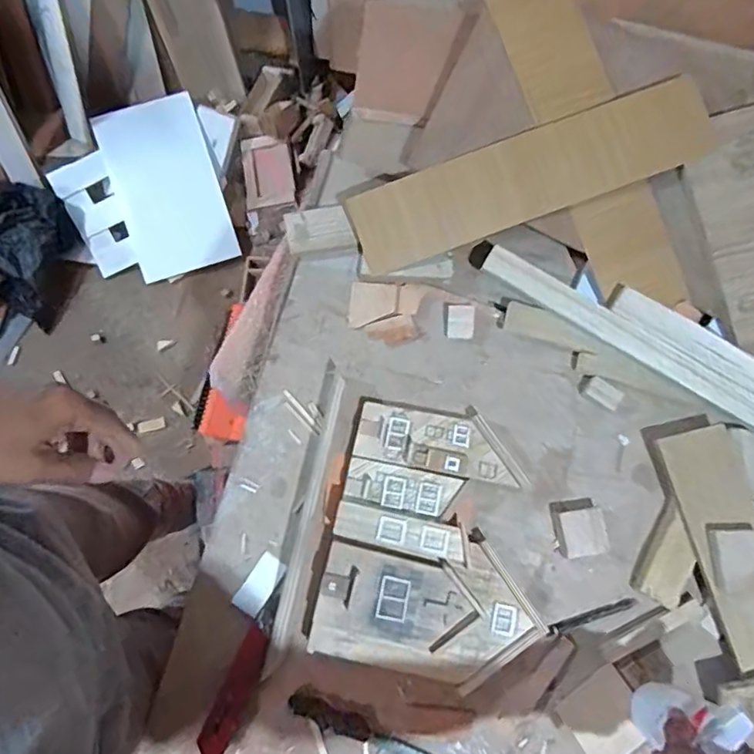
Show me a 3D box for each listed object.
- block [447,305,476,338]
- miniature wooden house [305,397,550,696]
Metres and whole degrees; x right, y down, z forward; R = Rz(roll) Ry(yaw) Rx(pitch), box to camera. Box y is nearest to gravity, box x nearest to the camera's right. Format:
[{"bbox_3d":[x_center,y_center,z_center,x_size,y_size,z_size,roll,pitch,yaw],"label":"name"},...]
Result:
[{"bbox_3d":[0.103,-0.068,0.677,0.034,0.012,0.041,2,77,-1],"label":"block"},{"bbox_3d":[0.069,0.178,0.605,0.236,0.039,0.286,13,77,1],"label":"miniature wooden house"}]

